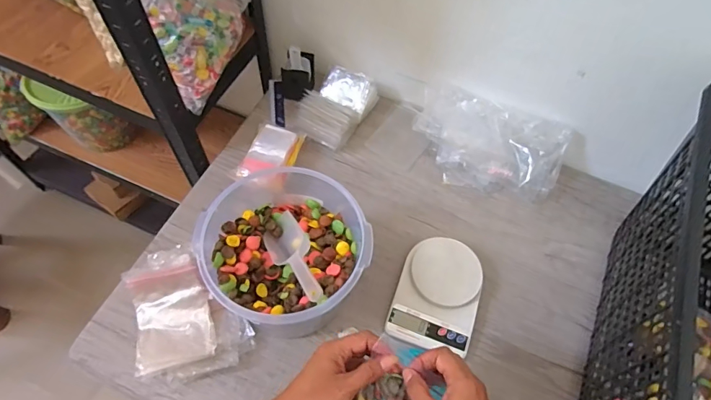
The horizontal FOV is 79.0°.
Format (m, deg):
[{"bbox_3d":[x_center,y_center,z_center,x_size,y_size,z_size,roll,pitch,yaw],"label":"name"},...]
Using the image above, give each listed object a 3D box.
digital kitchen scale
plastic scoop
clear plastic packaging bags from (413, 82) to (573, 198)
[{"bbox_3d":[0.132,0.144,0.678,0.127,0.039,0.169,19,61,7],"label":"digital kitchen scale"},{"bbox_3d":[-0.081,0.078,0.575,0.055,0.031,0.149,-22,39,-15],"label":"plastic scoop"},{"bbox_3d":[0.243,-0.098,0.799,0.274,0.093,0.135,22,62,9],"label":"clear plastic packaging bags"}]

